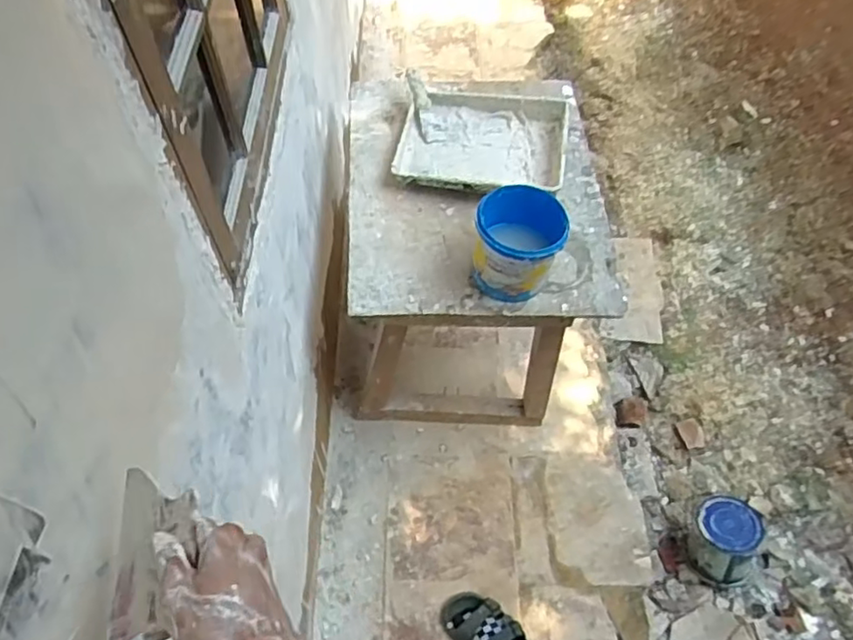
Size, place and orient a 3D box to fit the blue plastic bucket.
[{"bbox_3d":[0.171,-0.138,1.200,0.155,0.151,0.160,0,58,0],"label":"blue plastic bucket"}]

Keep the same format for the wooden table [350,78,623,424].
[{"bbox_3d":[0.092,-0.172,1.602,0.577,0.524,0.696,-1,58,0],"label":"wooden table"}]

